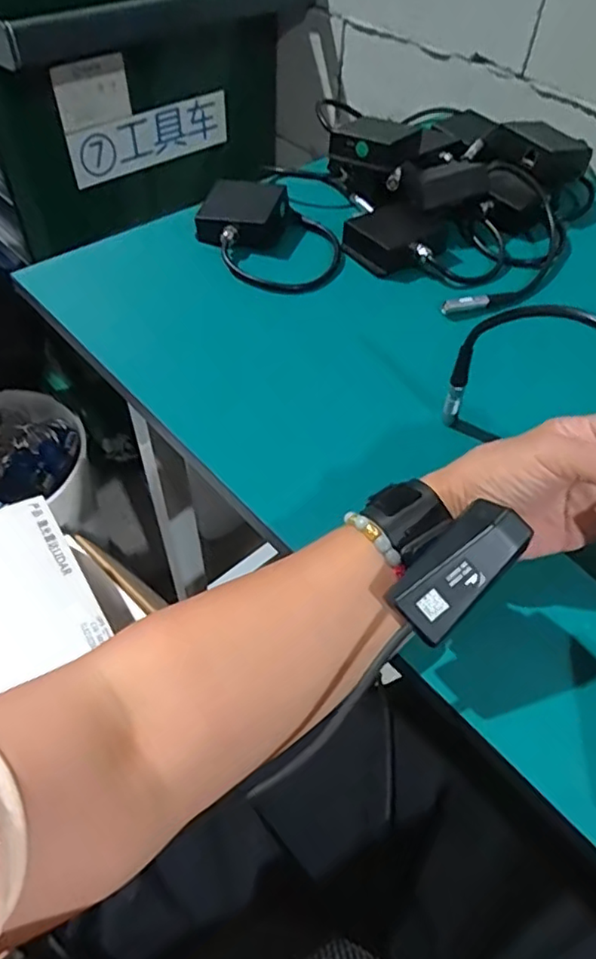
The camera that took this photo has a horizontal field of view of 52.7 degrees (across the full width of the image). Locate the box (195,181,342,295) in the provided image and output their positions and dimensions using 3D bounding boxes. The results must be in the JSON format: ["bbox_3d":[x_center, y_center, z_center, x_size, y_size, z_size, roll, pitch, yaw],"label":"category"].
[{"bbox_3d":[-0.024,-0.230,0.562,0.111,0.041,0.155,-35,60,-26],"label":"box"}]

